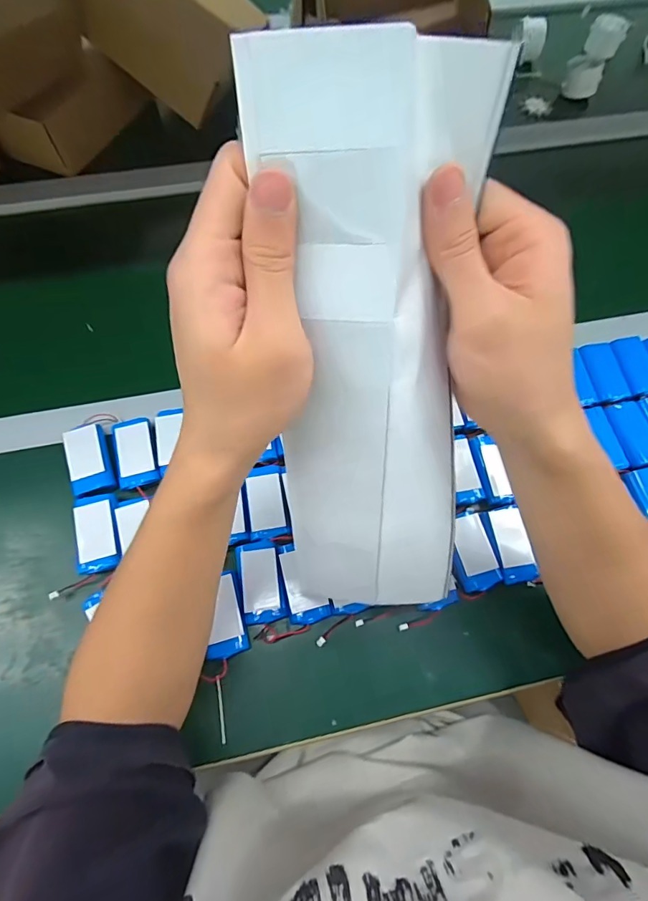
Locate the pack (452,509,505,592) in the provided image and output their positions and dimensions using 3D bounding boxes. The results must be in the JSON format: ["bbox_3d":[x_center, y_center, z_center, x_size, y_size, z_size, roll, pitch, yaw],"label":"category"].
[{"bbox_3d":[0.133,0.092,0.412,0.038,0.021,0.069,-15,68,-8],"label":"pack"}]

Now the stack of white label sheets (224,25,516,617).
[{"bbox_3d":[0.028,-0.019,0.232,0.097,0.293,0.032,-10,36,-6],"label":"stack of white label sheets"}]

